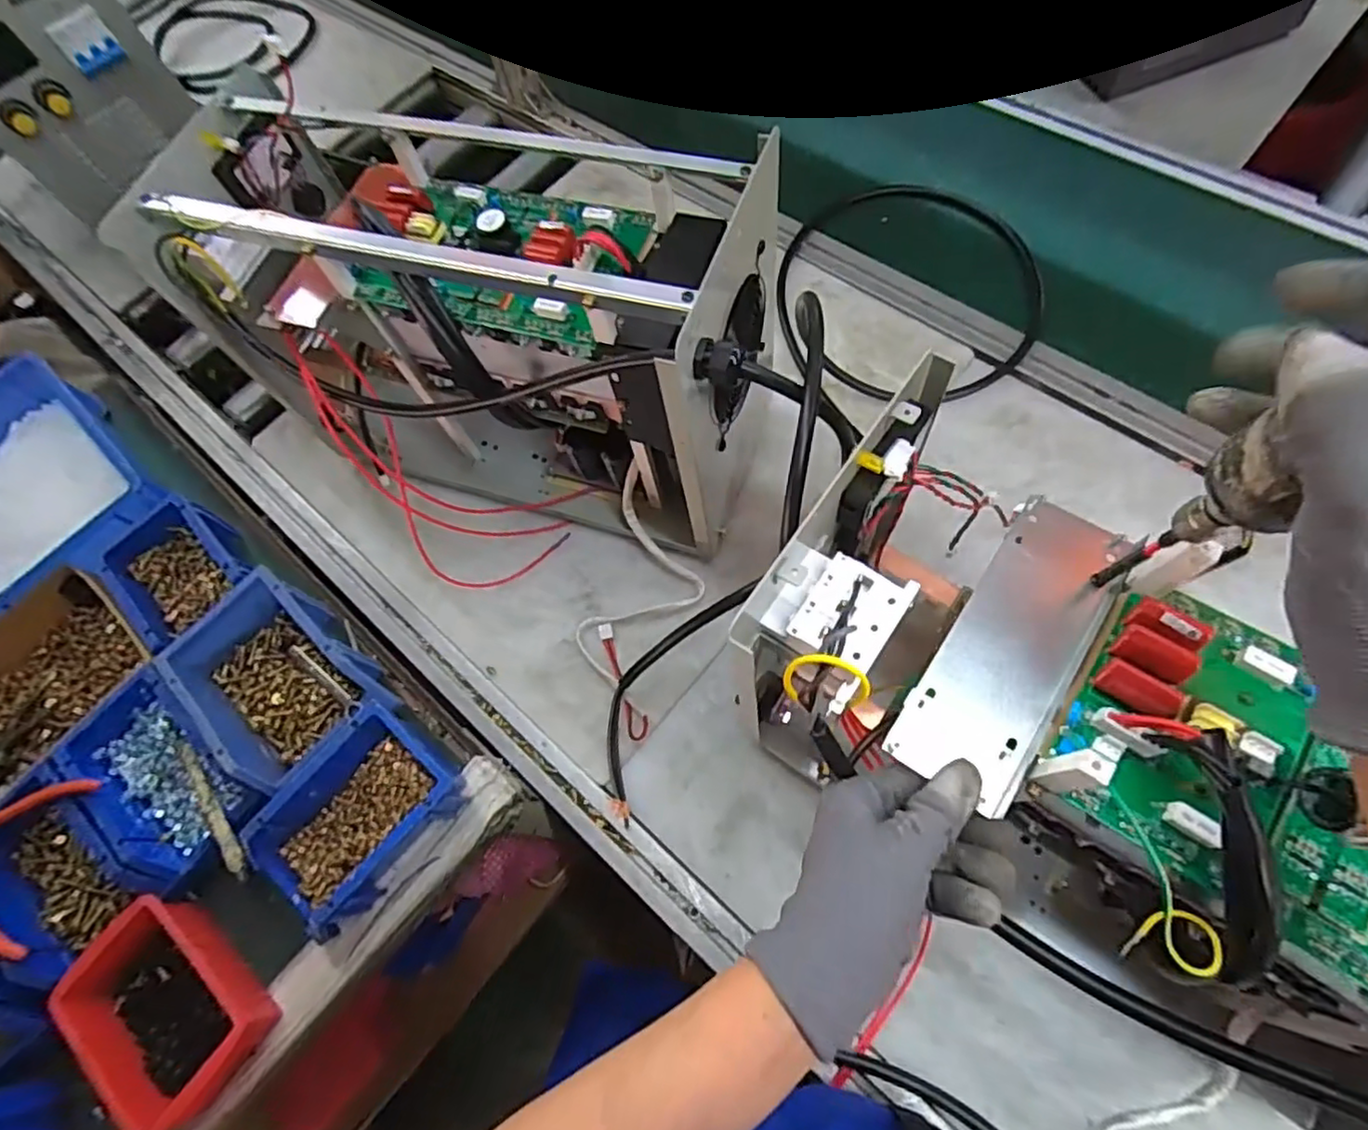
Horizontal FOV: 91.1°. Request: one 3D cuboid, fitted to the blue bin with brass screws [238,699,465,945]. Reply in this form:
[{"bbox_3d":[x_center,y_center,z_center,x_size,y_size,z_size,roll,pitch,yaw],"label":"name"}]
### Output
[{"bbox_3d":[-0.265,0.207,0.549,0.110,0.076,0.158,35,75,19],"label":"blue bin with brass screws"}]

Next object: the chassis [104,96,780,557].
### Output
[{"bbox_3d":[-0.164,-0.194,0.606,0.501,0.308,0.201,16,70,13],"label":"chassis"}]

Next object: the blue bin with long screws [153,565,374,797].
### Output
[{"bbox_3d":[-0.360,0.099,0.589,0.171,0.072,0.124,37,76,20],"label":"blue bin with long screws"}]

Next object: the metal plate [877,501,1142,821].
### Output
[{"bbox_3d":[0.183,0.042,0.369,0.064,0.016,0.180,33,73,17],"label":"metal plate"}]

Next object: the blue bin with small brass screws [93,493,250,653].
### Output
[{"bbox_3d":[-0.488,0.007,0.650,0.148,0.073,0.106,37,76,20],"label":"blue bin with small brass screws"}]

